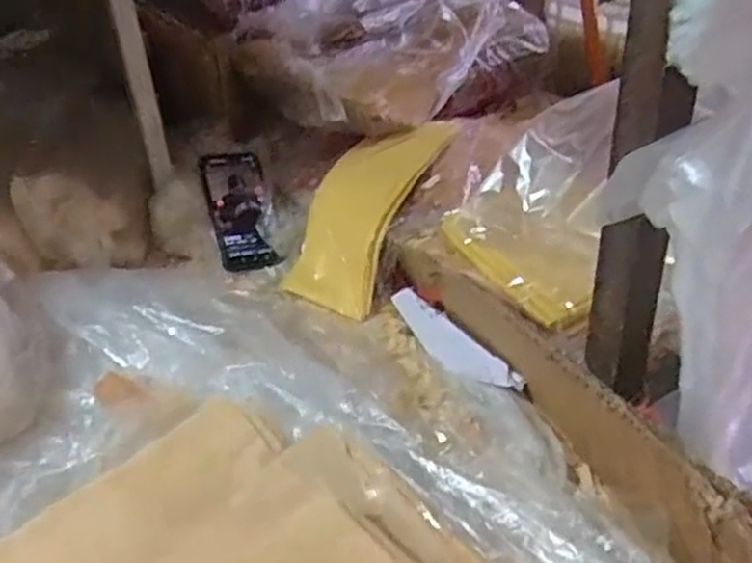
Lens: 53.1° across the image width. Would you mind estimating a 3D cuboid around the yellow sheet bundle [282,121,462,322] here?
[{"bbox_3d":[-0.014,-0.098,0.866,0.123,0.053,0.269,19,70,19],"label":"yellow sheet bundle"}]

